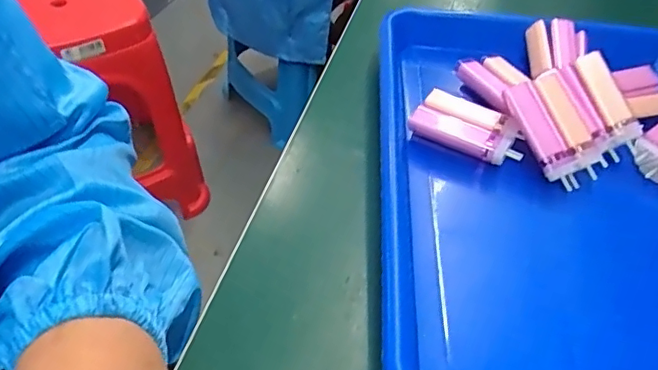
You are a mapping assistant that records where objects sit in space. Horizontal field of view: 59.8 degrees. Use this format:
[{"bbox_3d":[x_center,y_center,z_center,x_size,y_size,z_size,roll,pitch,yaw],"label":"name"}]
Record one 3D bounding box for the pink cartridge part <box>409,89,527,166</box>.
[{"bbox_3d":[0.090,-0.037,0.370,0.069,0.023,0.034,25,49,18],"label":"pink cartridge part"}]

